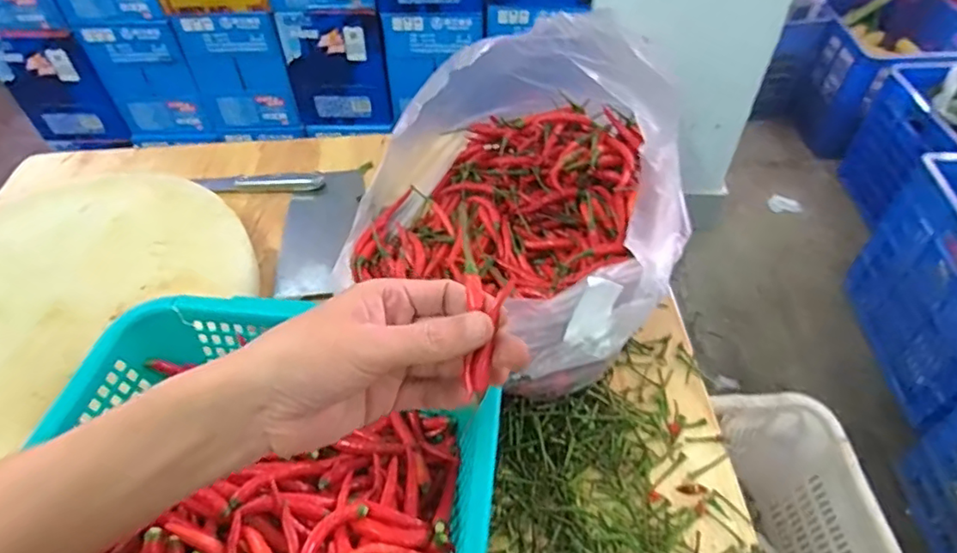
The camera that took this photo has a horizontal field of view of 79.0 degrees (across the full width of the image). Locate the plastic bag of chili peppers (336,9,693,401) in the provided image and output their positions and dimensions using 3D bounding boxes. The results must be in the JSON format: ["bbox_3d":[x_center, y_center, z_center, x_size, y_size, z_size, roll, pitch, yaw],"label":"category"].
[{"bbox_3d":[0.044,-0.091,0.534,0.307,0.207,0.281,33,58,26],"label":"plastic bag of chili peppers"}]

